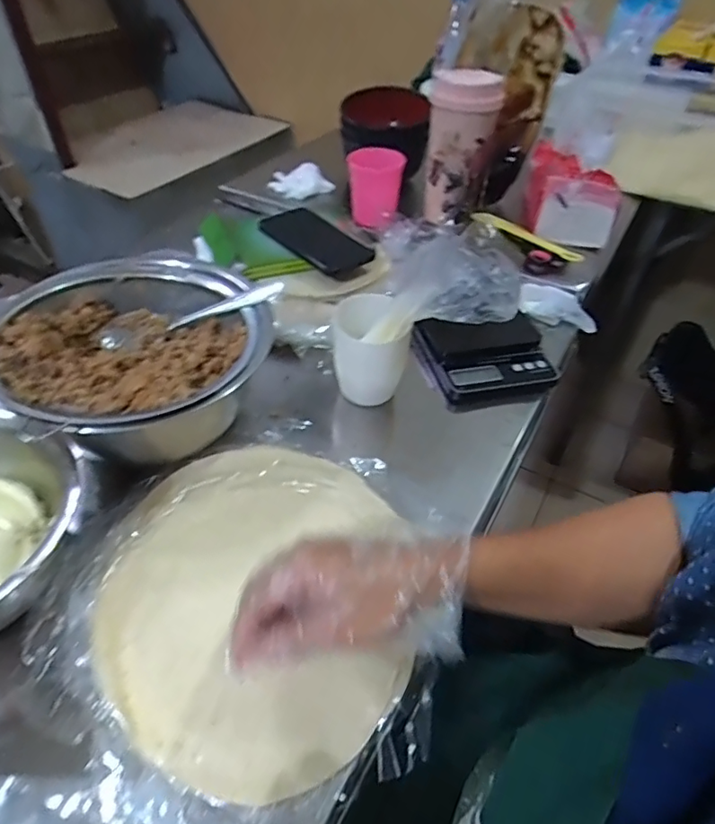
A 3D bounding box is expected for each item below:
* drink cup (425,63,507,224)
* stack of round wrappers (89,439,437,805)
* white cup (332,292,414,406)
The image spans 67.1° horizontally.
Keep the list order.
[{"bbox_3d":[0.130,-0.342,0.705,0.081,0.179,0.085,6,44,4],"label":"drink cup"},{"bbox_3d":[-0.071,0.125,0.397,0.212,0.027,0.249,5,44,3],"label":"stack of round wrappers"},{"bbox_3d":[0.012,-0.064,0.535,0.070,0.104,0.073,1,44,-1],"label":"white cup"}]

